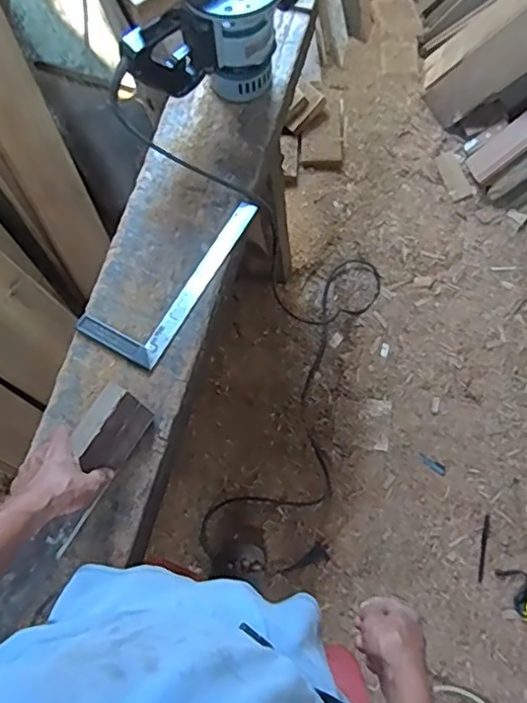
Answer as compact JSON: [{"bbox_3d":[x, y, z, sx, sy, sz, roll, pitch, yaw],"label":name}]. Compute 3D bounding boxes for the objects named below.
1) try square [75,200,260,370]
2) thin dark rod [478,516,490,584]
[{"bbox_3d":[-0.137,-0.125,0.898,0.126,0.012,0.303,30,75,7],"label":"try square"},{"bbox_3d":[0.488,0.435,1.334,0.014,0.006,0.143,12,74,2],"label":"thin dark rod"}]

